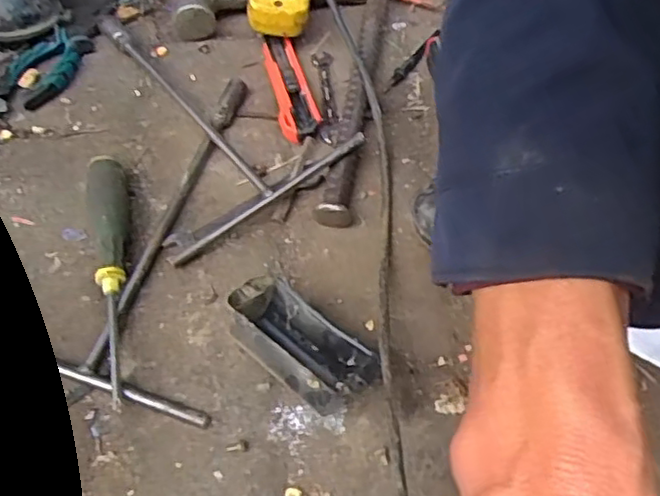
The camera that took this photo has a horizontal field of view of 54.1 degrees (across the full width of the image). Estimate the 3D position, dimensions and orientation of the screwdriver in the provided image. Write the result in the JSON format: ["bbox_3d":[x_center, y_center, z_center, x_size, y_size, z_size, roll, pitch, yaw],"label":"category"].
[{"bbox_3d":[-0.160,0.017,0.478,0.024,0.030,0.203,-9,58,-7],"label":"screwdriver"}]

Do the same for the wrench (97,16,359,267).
[{"bbox_3d":[-0.130,-0.136,0.574,0.175,0.034,0.293,-31,63,-19],"label":"wrench"}]

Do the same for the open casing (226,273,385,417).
[{"bbox_3d":[-0.020,0.065,0.434,0.107,0.052,0.052,37,64,21],"label":"open casing"}]

